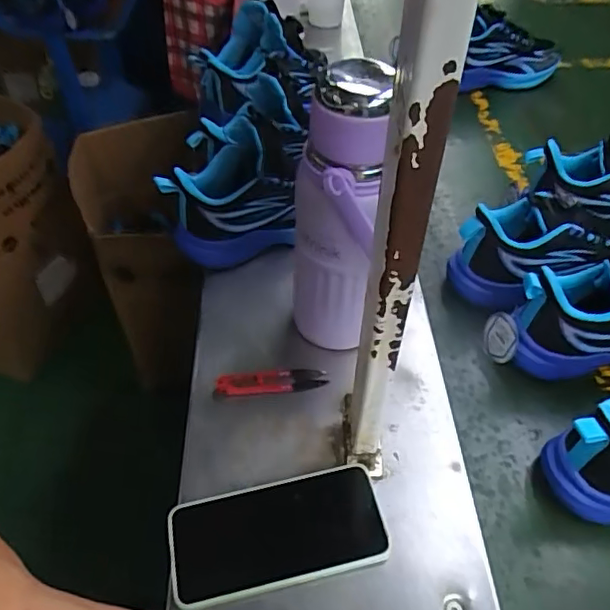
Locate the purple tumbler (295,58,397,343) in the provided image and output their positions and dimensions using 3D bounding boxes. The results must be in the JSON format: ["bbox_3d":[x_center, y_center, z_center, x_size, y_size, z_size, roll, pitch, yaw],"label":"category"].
[{"bbox_3d":[0.023,-0.048,0.453,0.063,0.267,0.076,4,45,0],"label":"purple tumbler"}]

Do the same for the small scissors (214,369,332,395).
[{"bbox_3d":[-0.031,0.071,0.518,0.101,0.008,0.022,-4,49,-7],"label":"small scissors"}]

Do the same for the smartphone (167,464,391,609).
[{"bbox_3d":[-0.021,0.173,0.423,0.160,0.016,0.075,-12,51,-5],"label":"smartphone"}]

